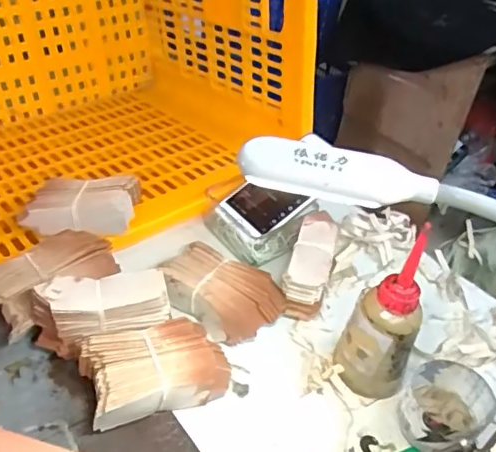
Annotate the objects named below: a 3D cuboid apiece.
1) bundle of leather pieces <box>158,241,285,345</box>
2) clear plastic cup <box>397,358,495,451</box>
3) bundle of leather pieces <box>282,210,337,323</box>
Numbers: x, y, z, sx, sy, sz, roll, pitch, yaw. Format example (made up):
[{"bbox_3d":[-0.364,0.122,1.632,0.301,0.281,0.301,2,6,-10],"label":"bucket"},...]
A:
[{"bbox_3d":[-0.026,0.067,0.560,0.112,0.041,0.076,29,47,24],"label":"bundle of leather pieces"},{"bbox_3d":[0.168,0.157,0.489,0.075,0.045,0.067,-22,49,-28],"label":"clear plastic cup"},{"bbox_3d":[0.067,0.039,0.587,0.042,0.055,0.115,13,43,9],"label":"bundle of leather pieces"}]

